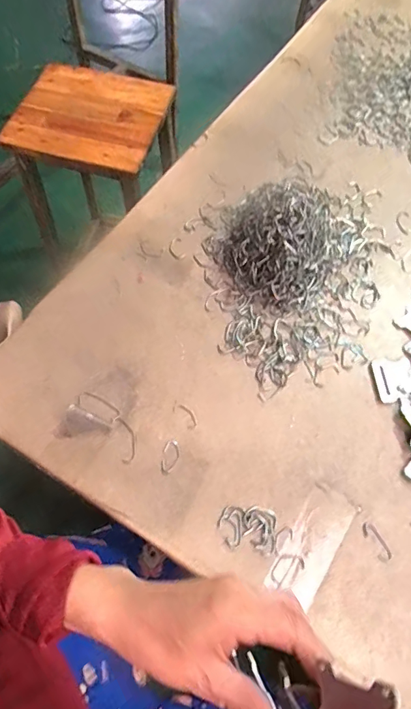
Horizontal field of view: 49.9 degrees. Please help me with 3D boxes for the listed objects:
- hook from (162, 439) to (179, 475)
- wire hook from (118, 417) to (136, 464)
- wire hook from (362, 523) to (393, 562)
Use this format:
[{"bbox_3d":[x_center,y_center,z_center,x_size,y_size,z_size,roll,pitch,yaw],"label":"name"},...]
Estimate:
[{"bbox_3d":[-0.035,0.103,0.449,0.016,0.004,0.035,6,64,0],"label":"hook"},{"bbox_3d":[-0.080,0.088,0.457,0.015,0.004,0.048,-7,64,-6],"label":"wire hook"},{"bbox_3d":[0.165,0.181,0.426,0.014,0.004,0.037,-28,68,-15],"label":"wire hook"}]

